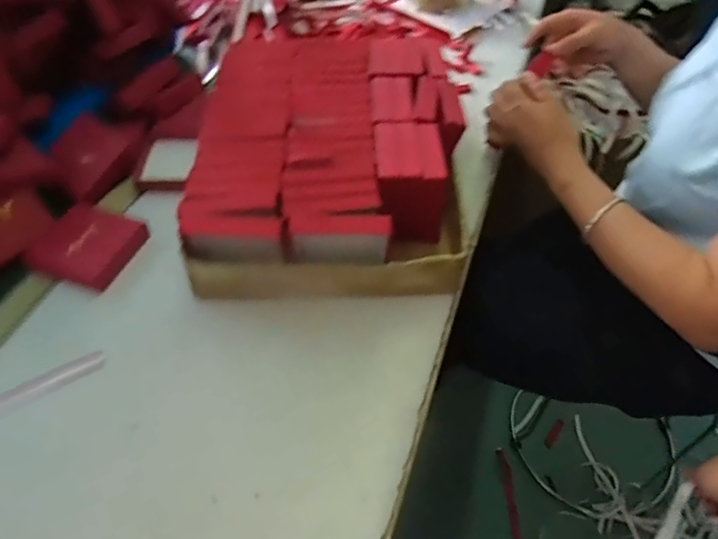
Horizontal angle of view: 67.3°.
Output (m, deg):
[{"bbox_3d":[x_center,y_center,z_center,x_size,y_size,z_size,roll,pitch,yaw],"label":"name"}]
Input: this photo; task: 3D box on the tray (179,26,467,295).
[{"bbox_3d":[-0.028,-0.134,0.613,0.275,0.100,0.352,-1,51,-1],"label":"tray"}]

